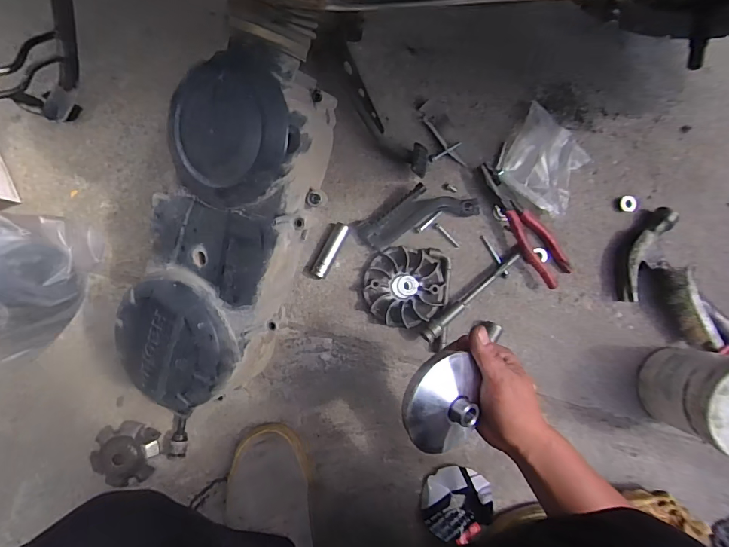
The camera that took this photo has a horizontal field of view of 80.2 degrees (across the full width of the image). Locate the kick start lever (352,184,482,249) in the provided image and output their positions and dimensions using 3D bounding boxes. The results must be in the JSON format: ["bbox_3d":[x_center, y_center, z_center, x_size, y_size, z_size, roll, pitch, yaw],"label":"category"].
[{"bbox_3d":[0.074,-0.086,0.603,0.170,0.029,0.060,-20,92,-8],"label":"kick start lever"}]

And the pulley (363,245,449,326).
[{"bbox_3d":[0.057,0.019,0.603,0.111,0.029,0.105,8,88,-8],"label":"pulley"}]

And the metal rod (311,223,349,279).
[{"bbox_3d":[-0.048,-0.031,0.596,0.020,0.018,0.081,28,86,-7],"label":"metal rod"}]

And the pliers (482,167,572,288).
[{"bbox_3d":[0.234,-0.072,0.626,0.057,0.030,0.194,-36,94,-7],"label":"pliers"}]

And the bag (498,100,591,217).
[{"bbox_3d":[0.261,-0.161,0.621,0.112,0.054,0.137,26,86,-7],"label":"bag"}]

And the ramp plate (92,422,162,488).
[{"bbox_3d":[-0.311,0.234,0.562,0.076,0.019,0.074,0,89,-8],"label":"ramp plate"}]

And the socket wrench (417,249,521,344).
[{"bbox_3d":[0.153,0.032,0.609,0.182,0.033,0.017,-37,94,-7],"label":"socket wrench"}]

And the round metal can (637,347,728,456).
[{"bbox_3d":[0.503,0.181,0.612,0.148,0.142,0.125,21,86,-7],"label":"round metal can"}]

